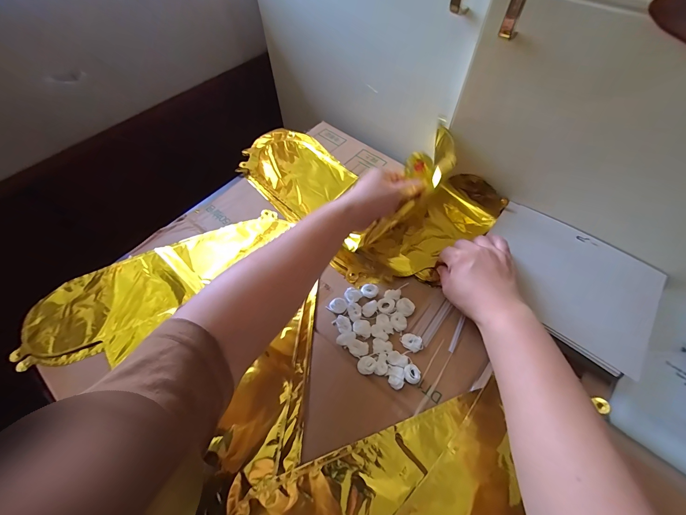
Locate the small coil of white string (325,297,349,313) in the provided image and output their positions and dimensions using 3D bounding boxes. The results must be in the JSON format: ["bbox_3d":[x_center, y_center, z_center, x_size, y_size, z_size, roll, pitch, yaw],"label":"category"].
[{"bbox_3d":[-0.007,0.061,0.392,0.023,0.007,0.020,30,64,17],"label":"small coil of white string"}]

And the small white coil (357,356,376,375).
[{"bbox_3d":[0.028,0.127,0.358,0.020,0.006,0.021,0,59,0],"label":"small white coil"}]

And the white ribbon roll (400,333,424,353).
[{"bbox_3d":[0.085,0.103,0.371,0.027,0.007,0.019,33,65,19],"label":"white ribbon roll"}]

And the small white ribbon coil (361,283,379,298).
[{"bbox_3d":[0.035,0.044,0.399,0.021,0.008,0.017,25,62,15],"label":"small white ribbon coil"}]

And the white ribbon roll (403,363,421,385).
[{"bbox_3d":[0.080,0.136,0.353,0.019,0.007,0.022,-13,60,-7],"label":"white ribbon roll"}]

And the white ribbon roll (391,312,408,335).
[{"bbox_3d":[0.070,0.081,0.382,0.021,0.006,0.023,25,62,15],"label":"white ribbon roll"}]

